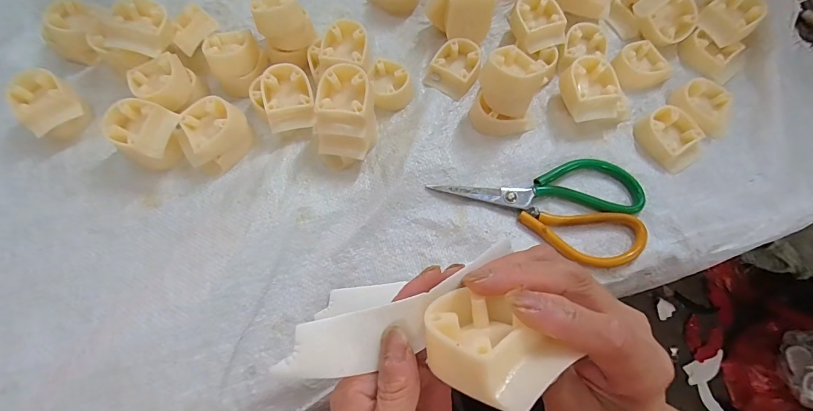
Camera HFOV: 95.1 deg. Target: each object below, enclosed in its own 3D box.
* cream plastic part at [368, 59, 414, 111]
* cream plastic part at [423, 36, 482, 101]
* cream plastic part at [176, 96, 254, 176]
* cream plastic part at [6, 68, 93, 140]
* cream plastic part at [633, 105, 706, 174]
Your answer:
[{"bbox_3d":[-0.016,-0.125,0.385,0.042,0.020,0.052,-9,68,-4],"label":"cream plastic part"},{"bbox_3d":[0.053,-0.146,0.394,0.050,0.021,0.057,33,71,12],"label":"cream plastic part"},{"bbox_3d":[-0.182,-0.068,0.348,0.052,0.040,0.061,42,73,15],"label":"cream plastic part"},{"bbox_3d":[-0.342,-0.095,0.356,0.052,0.038,0.051,37,72,14],"label":"cream plastic part"},{"bbox_3d":[0.260,-0.067,0.362,0.049,0.021,0.060,-29,71,-12],"label":"cream plastic part"}]

